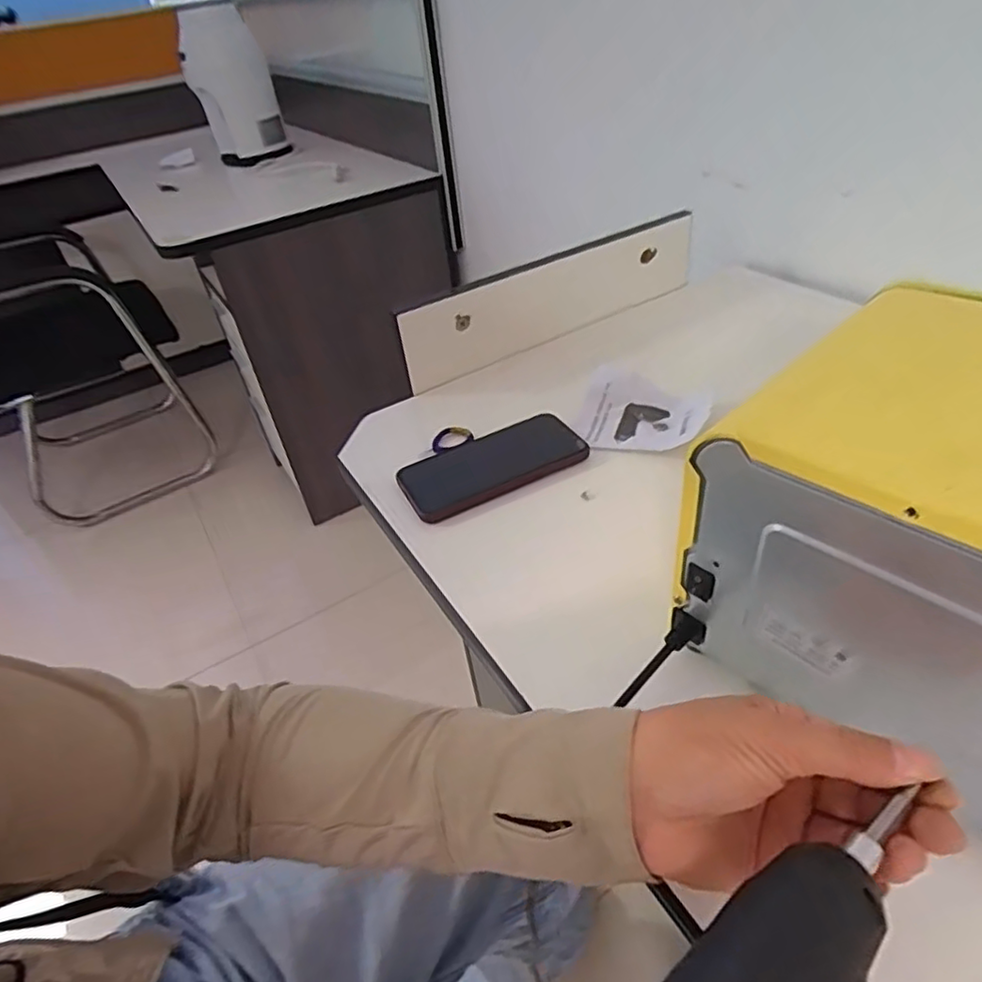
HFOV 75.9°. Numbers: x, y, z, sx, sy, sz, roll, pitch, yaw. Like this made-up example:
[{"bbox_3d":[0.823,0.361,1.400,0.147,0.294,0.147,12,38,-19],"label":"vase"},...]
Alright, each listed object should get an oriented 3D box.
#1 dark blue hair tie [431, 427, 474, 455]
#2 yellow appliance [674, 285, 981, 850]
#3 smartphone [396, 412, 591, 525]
[{"bbox_3d":[-0.039,-0.050,0.602,0.040,0.009,0.027,-18,39,-14],"label":"dark blue hair tie"},{"bbox_3d":[0.234,0.023,0.323,0.203,0.170,0.192,-30,44,-25],"label":"yellow appliance"},{"bbox_3d":[-0.001,-0.026,0.565,0.162,0.015,0.087,-21,41,-15],"label":"smartphone"}]

